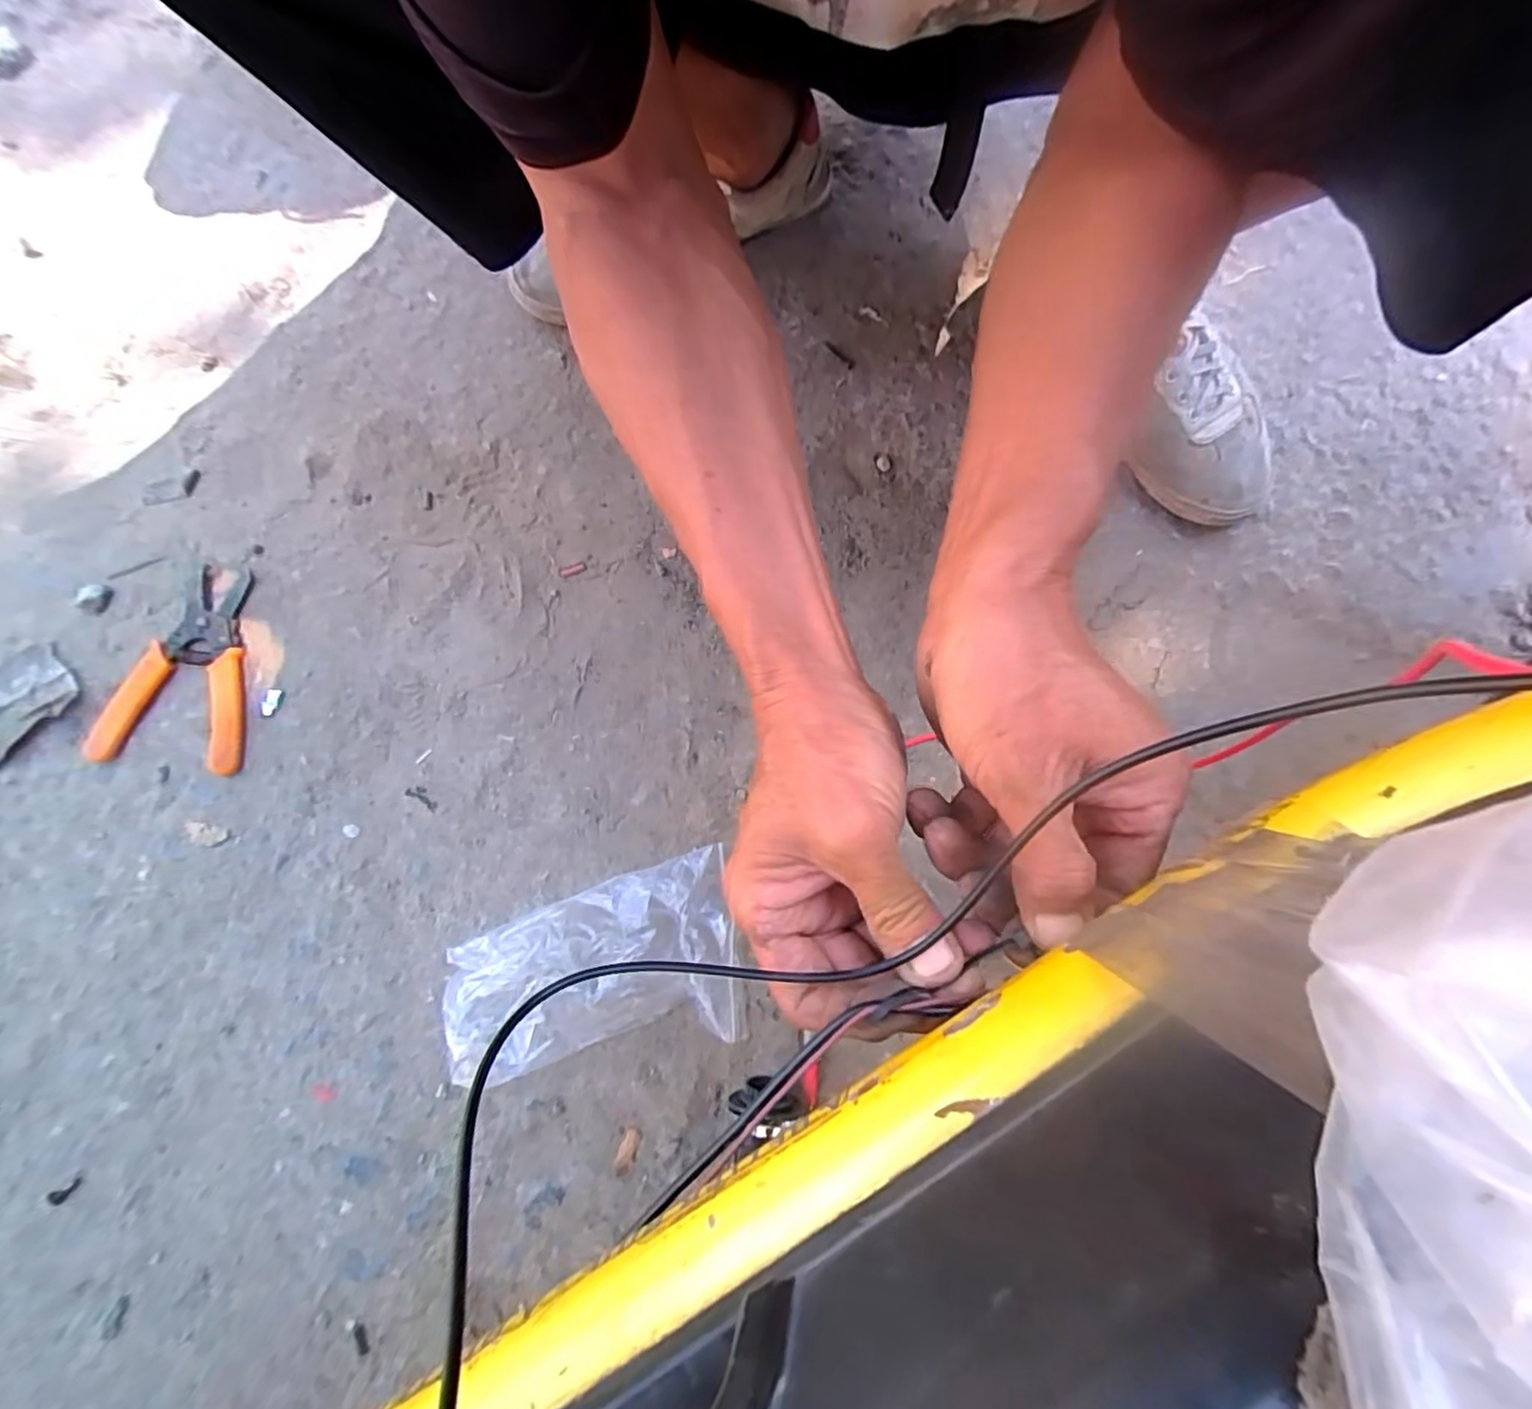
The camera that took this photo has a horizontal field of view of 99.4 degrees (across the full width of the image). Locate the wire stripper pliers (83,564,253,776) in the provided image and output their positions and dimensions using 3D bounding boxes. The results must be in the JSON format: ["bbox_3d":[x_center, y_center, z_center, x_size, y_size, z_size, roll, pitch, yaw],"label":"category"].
[{"bbox_3d":[-0.419,-0.031,0.478,0.098,0.028,0.152,5,76,3],"label":"wire stripper pliers"}]

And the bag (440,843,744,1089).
[{"bbox_3d":[-0.111,0.168,0.418,0.191,0.042,0.117,-10,81,-1],"label":"bag"}]

